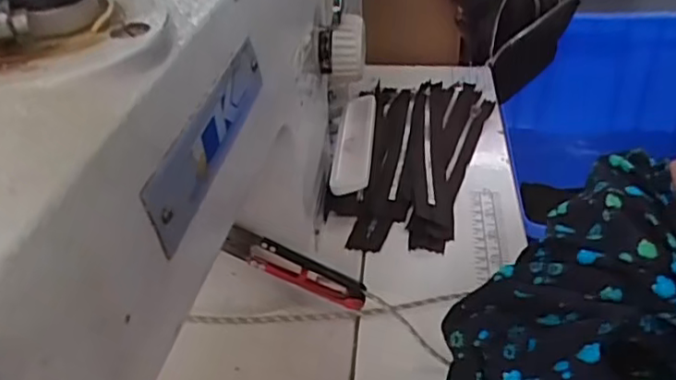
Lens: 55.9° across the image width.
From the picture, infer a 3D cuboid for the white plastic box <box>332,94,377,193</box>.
[{"bbox_3d":[0.013,-0.034,0.425,0.024,0.014,0.099,3,35,7],"label":"white plastic box"}]

